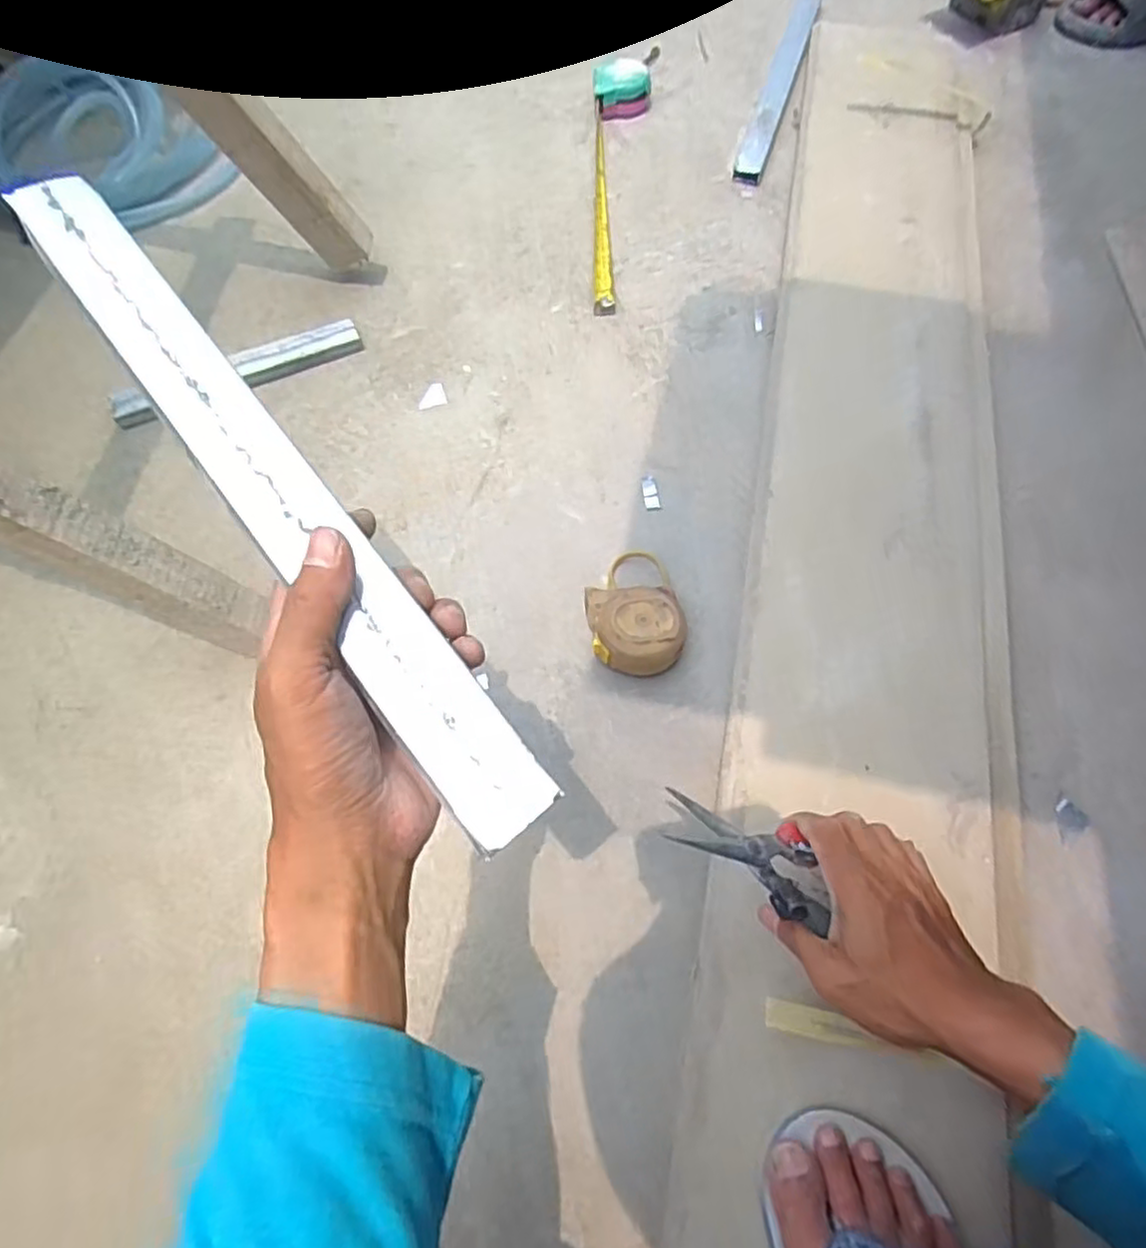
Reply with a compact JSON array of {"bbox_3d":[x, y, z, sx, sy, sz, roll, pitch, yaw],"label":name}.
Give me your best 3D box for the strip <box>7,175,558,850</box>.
[{"bbox_3d":[-0.129,-0.063,0.287,0.035,0.006,0.358,-36,76,-21],"label":"strip"}]

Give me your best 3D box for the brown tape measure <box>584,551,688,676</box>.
[{"bbox_3d":[0.050,-0.014,0.593,0.081,0.045,0.124,-1,63,-2],"label":"brown tape measure"}]

